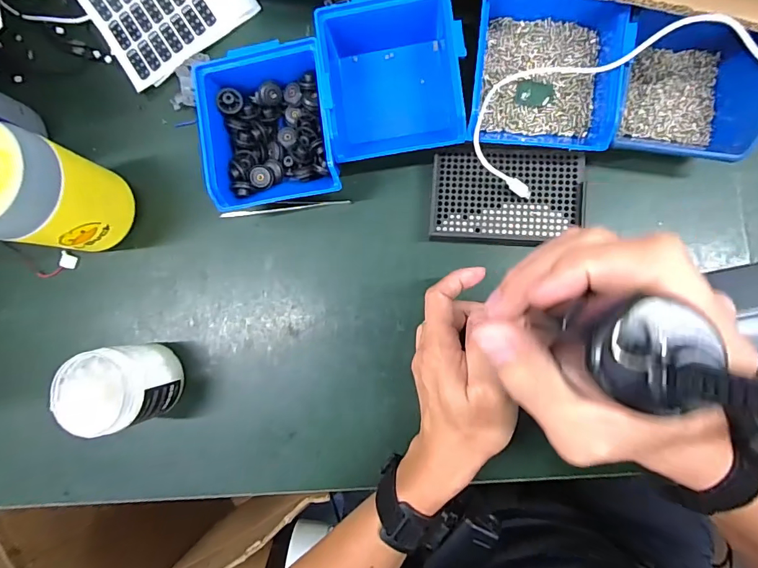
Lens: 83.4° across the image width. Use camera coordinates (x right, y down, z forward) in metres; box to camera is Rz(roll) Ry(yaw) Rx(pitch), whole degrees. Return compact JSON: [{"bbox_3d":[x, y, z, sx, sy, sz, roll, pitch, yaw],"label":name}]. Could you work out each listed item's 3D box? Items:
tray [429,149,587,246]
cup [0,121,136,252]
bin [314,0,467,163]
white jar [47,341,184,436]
[{"bbox_3d":[0.116,-0.079,0.386,0.132,0.012,0.084,3,87,7],"label":"tray"},{"bbox_3d":[-0.300,-0.078,0.388,0.088,0.139,0.089,5,88,7],"label":"cup"},{"bbox_3d":[0.013,-0.184,0.386,0.121,0.065,0.138,-8,86,7],"label":"bin"},{"bbox_3d":[-0.237,0.095,0.398,0.075,0.088,0.074,-12,85,6],"label":"white jar"}]

